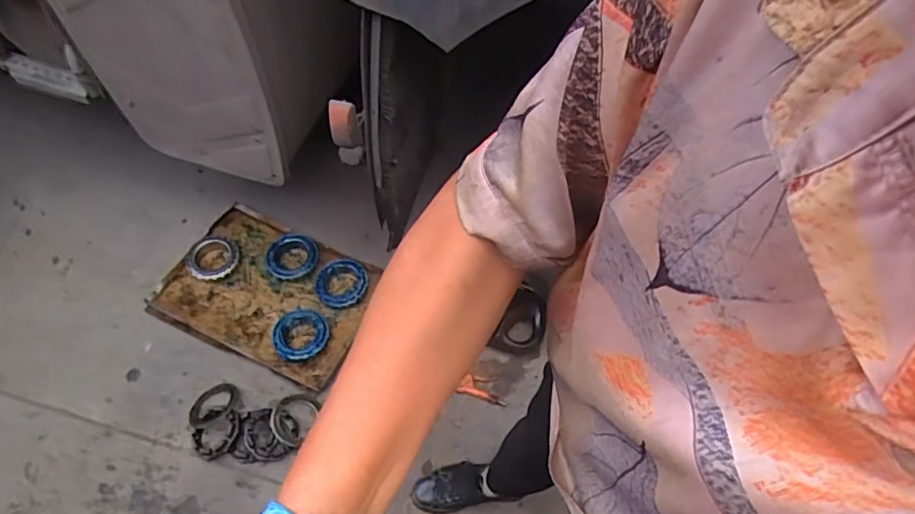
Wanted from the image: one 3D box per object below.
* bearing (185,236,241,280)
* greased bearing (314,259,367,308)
[{"bbox_3d":[-0.673,0.003,1.556,0.141,0.043,0.128,-30,64,-20],"label":"bearing"},{"bbox_3d":[-0.312,0.071,1.531,0.140,0.045,0.138,-13,60,-12],"label":"greased bearing"}]

